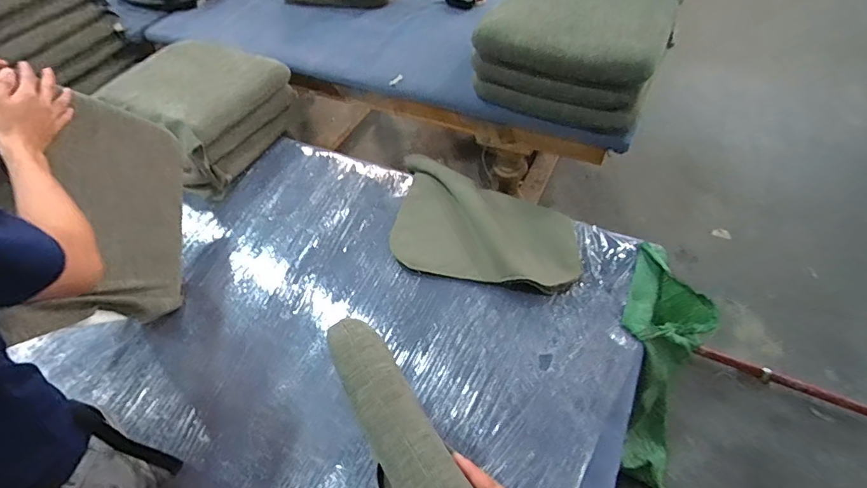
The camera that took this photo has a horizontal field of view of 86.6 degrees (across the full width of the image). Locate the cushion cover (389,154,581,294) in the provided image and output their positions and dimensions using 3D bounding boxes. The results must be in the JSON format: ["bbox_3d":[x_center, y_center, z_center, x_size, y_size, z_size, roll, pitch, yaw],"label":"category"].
[{"bbox_3d":[0.118,-0.063,1.114,0.478,0.081,0.354,12,53,13],"label":"cushion cover"}]

